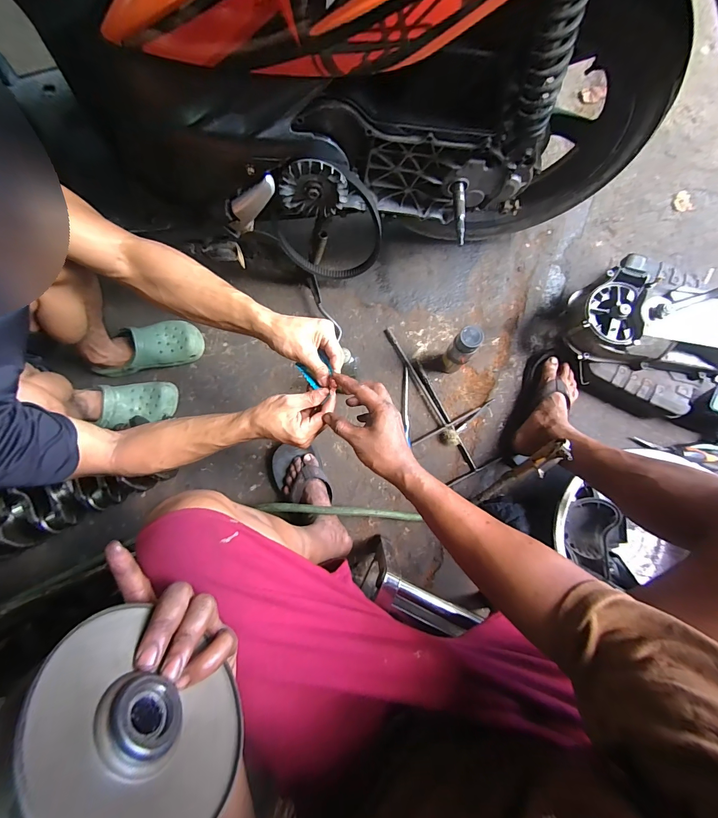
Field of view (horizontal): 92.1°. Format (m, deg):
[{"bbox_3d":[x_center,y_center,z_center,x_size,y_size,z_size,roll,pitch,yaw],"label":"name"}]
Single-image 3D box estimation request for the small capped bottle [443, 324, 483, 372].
[{"bbox_3d":[0.218,-0.123,0.754,0.048,0.184,0.048,0,82,0],"label":"small capped bottle"}]

